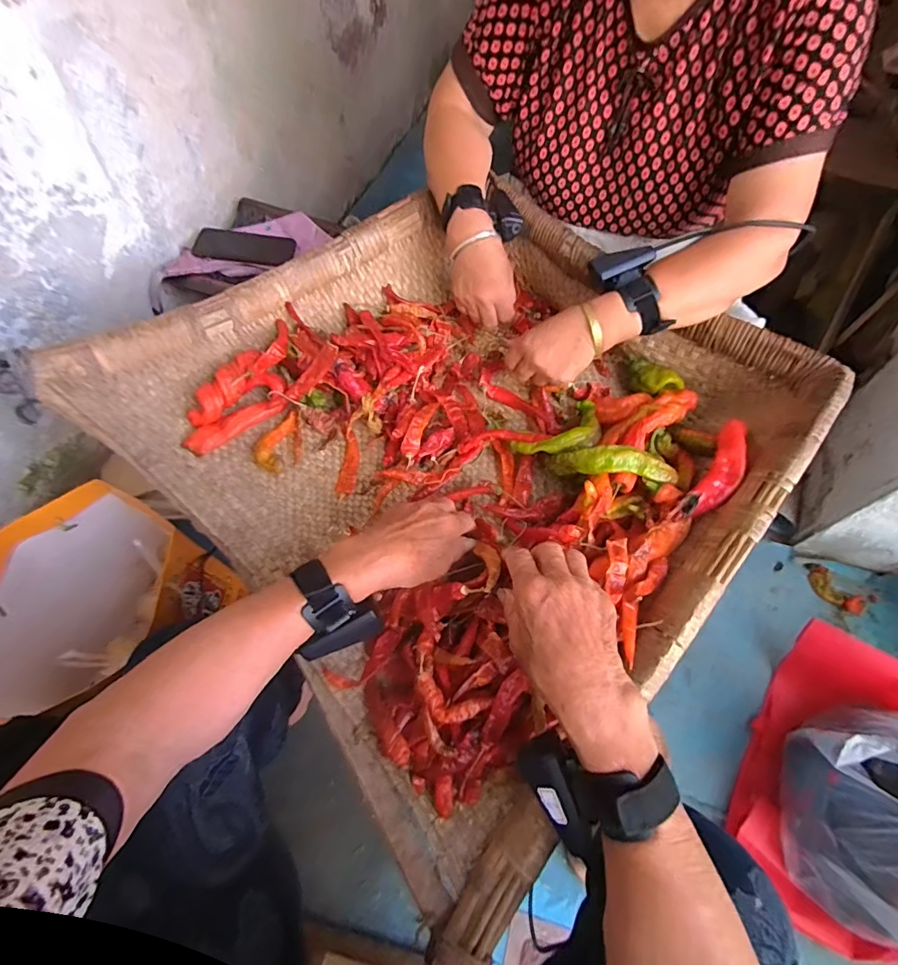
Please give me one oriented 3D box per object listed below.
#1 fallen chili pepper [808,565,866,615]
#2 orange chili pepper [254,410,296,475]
[{"bbox_3d":[0.724,0.204,0.880,0.042,0.024,0.099,-30,65,-16],"label":"fallen chili pepper"},{"bbox_3d":[-0.197,-0.050,0.539,0.032,0.018,0.075,14,61,7],"label":"orange chili pepper"}]

